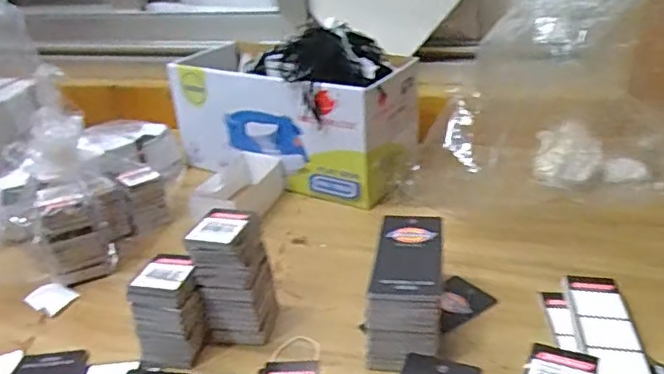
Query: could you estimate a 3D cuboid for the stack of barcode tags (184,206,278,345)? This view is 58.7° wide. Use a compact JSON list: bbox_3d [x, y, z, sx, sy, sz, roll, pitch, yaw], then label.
[{"bbox_3d":[-0.074,0.069,0.454,0.045,0.098,0.055,-1,27,9],"label":"stack of barcode tags"}]

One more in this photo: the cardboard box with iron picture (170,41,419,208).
[{"bbox_3d":[-0.052,-0.084,0.705,0.287,0.128,0.114,12,31,30],"label":"cardboard box with iron picture"}]

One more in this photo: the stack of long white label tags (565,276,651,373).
[{"bbox_3d":[0.195,0.102,0.421,0.039,0.012,0.120,1,27,12],"label":"stack of long white label tags"}]

